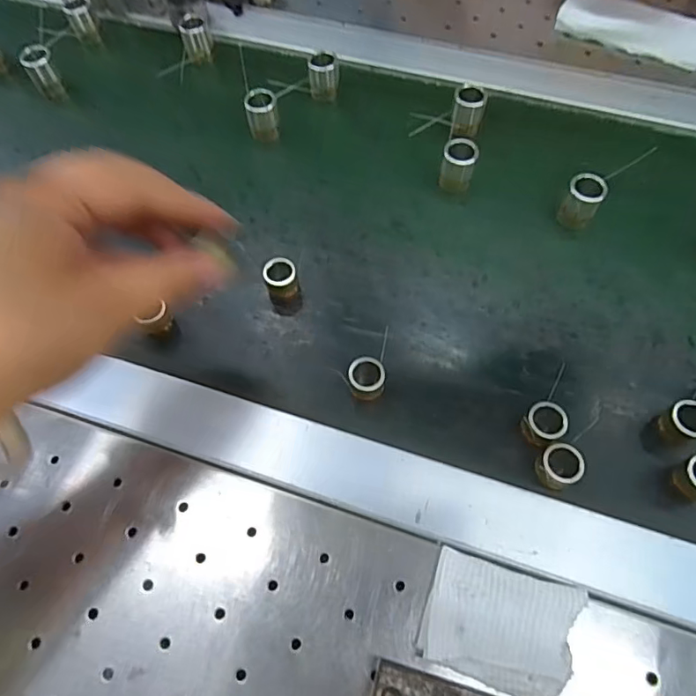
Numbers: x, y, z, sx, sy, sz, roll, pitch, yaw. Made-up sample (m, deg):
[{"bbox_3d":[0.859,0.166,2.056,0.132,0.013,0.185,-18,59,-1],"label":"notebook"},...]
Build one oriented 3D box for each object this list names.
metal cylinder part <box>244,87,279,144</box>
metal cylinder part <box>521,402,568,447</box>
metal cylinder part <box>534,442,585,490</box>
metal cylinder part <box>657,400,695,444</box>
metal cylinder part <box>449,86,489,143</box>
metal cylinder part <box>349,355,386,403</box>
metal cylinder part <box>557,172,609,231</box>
[{"bbox_3d":[-0.064,-0.174,0.385,0.022,0.037,0.017,-10,64,-5],"label":"metal cylinder part"},{"bbox_3d":[0.105,0.042,0.276,0.021,0.020,0.020,0,64,0],"label":"metal cylinder part"},{"bbox_3d":[0.109,0.062,0.266,0.019,0.018,0.021,39,70,17],"label":"metal cylinder part"},{"bbox_3d":[0.180,0.041,0.275,0.021,0.022,0.019,-19,65,-9],"label":"metal cylinder part"},{"bbox_3d":[0.089,-0.172,0.376,0.023,0.033,0.021,12,64,6],"label":"metal cylinder part"},{"bbox_3d":[0.011,0.018,0.292,0.020,0.021,0.020,0,64,0],"label":"metal cylinder part"},{"bbox_3d":[0.155,-0.096,0.338,0.024,0.033,0.021,31,68,14],"label":"metal cylinder part"}]

